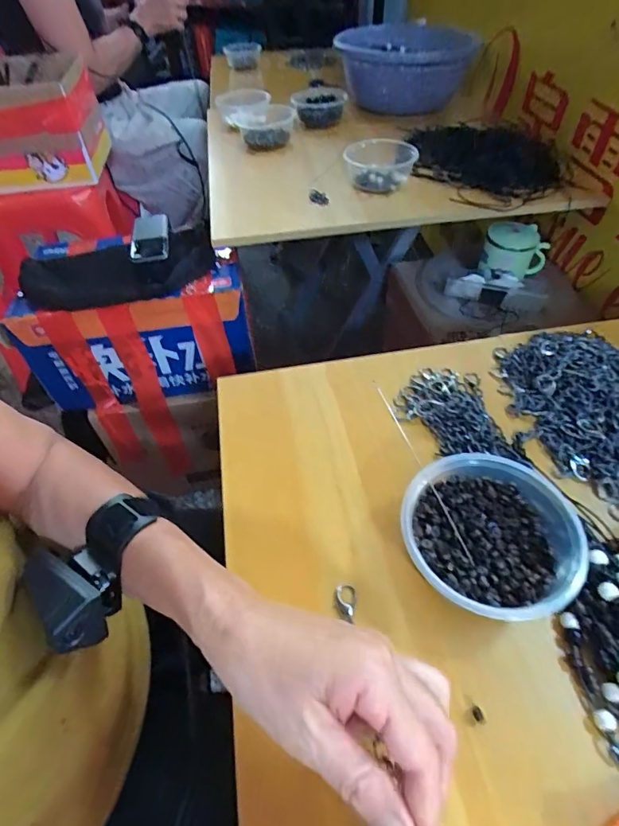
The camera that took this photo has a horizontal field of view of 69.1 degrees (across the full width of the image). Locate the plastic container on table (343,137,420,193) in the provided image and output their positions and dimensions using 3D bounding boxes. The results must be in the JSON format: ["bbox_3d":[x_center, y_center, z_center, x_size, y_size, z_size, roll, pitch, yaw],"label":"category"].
[{"bbox_3d":[0.113,-0.396,0.724,0.113,0.055,0.089,8,51,9],"label":"plastic container on table"}]

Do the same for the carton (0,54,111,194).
[{"bbox_3d":[-0.599,-0.592,0.929,0.286,0.177,0.227,-9,50,-5],"label":"carton"}]

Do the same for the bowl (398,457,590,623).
[{"bbox_3d":[0.122,0.084,0.308,0.109,0.043,0.117,-1,50,1],"label":"bowl"}]

